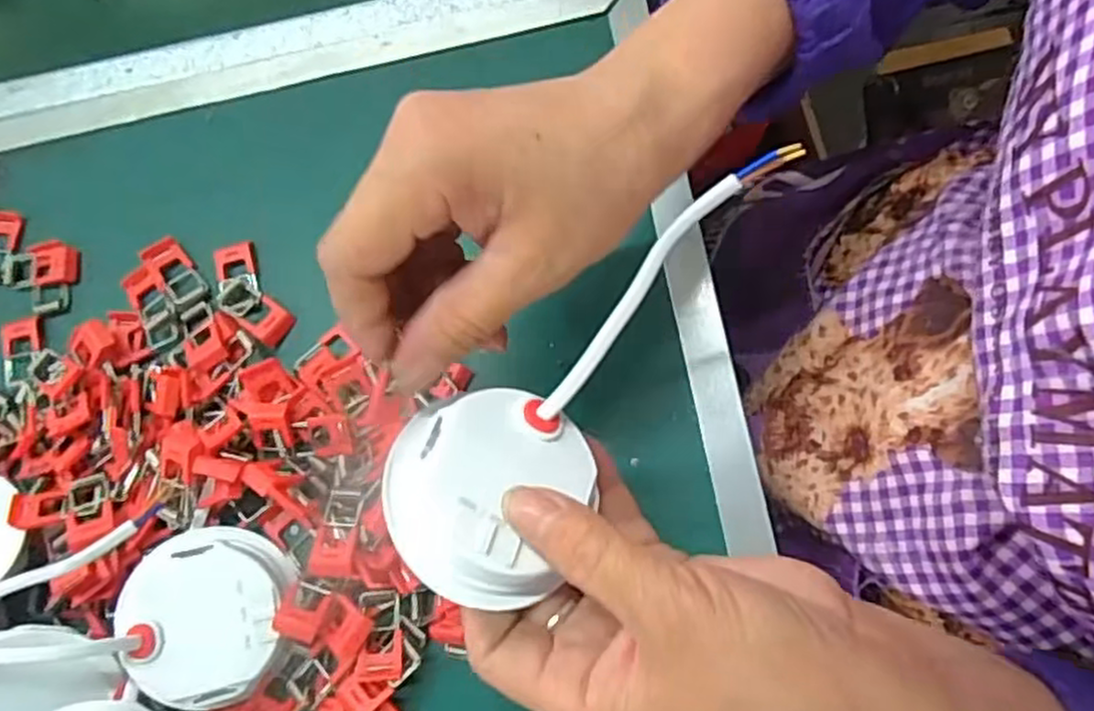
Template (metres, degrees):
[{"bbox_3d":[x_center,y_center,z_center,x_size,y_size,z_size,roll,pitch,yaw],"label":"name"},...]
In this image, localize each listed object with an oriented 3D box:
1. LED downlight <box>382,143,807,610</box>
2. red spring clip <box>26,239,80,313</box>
[{"bbox_3d":[0.012,0.003,0.231,0.061,0.035,0.165,38,85,11],"label":"LED downlight"},{"bbox_3d":[-0.247,-0.040,0.368,0.025,0.006,0.037,-12,76,3],"label":"red spring clip"}]

